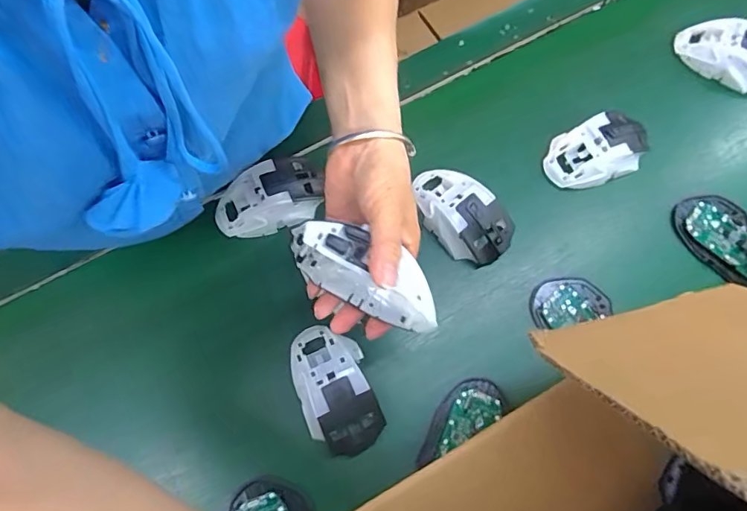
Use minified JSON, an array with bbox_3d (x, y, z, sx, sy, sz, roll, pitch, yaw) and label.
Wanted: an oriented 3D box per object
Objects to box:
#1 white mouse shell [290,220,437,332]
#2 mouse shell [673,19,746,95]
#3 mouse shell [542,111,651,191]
[{"bbox_3d":[-0.004,0.013,0.341,0.111,0.063,0.035,28,74,9],"label":"white mouse shell"},{"bbox_3d":[0.410,-0.232,0.559,0.112,0.041,0.060,35,75,11],"label":"mouse shell"},{"bbox_3d":[0.241,-0.114,0.519,0.114,0.038,0.069,-23,73,-7],"label":"mouse shell"}]

